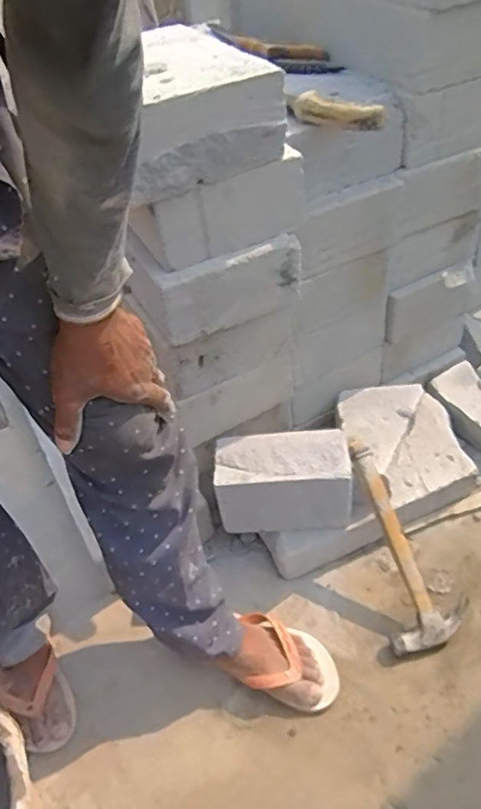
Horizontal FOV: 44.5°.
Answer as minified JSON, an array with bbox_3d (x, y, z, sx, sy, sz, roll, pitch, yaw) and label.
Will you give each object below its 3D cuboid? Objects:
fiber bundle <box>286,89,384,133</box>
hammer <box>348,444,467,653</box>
[{"bbox_3d":[0.117,-0.363,0.733,0.019,0.035,0.144,-35,50,-25],"label":"fiber bundle"},{"bbox_3d":[0.235,0.203,0.883,0.131,0.035,0.304,-19,81,-11],"label":"hammer"}]

